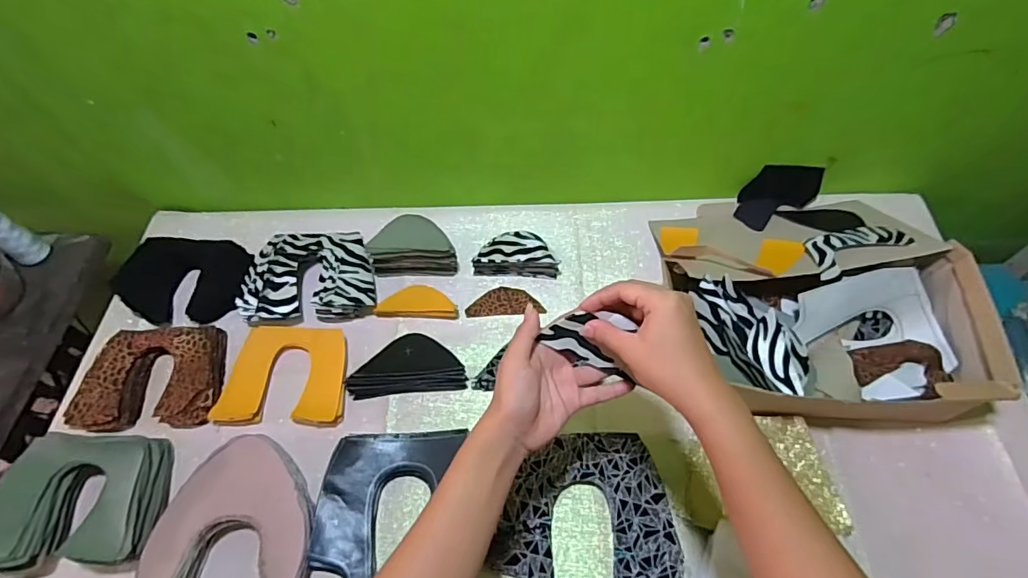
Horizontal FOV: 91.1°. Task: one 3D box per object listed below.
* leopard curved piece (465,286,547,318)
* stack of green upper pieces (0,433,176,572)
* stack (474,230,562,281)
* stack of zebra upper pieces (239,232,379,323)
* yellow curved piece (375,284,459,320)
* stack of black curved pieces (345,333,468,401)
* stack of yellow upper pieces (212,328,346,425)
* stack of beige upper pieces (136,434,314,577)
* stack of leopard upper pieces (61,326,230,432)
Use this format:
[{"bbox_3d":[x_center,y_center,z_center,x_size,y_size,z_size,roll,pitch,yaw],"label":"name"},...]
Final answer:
[{"bbox_3d":[-0.013,0.016,0.706,0.105,0.009,0.044,-3,58,0],"label":"leopard curved piece"},{"bbox_3d":[-0.468,0.231,0.558,0.159,0.072,0.136,-4,58,-1],"label":"stack of green upper pieces"},{"bbox_3d":[0.004,-0.047,0.717,0.118,0.049,0.054,0,58,2],"label":"stack"},{"bbox_3d":[-0.280,-0.018,0.706,0.184,0.041,0.137,-2,58,1],"label":"stack of zebra upper pieces"},{"bbox_3d":[-0.131,0.017,0.697,0.111,0.009,0.049,3,58,4],"label":"yellow curved piece"},{"bbox_3d":[-0.134,0.095,0.642,0.145,0.034,0.078,-3,58,0],"label":"stack of black curved pieces"},{"bbox_3d":[-0.289,0.108,0.639,0.156,0.023,0.127,0,58,2],"label":"stack of yellow upper pieces"},{"bbox_3d":[-0.297,0.250,0.548,0.167,0.056,0.176,-5,58,-1],"label":"stack of beige upper pieces"},{"bbox_3d":[-0.461,0.112,0.647,0.168,0.034,0.128,-3,58,0],"label":"stack of leopard upper pieces"}]

